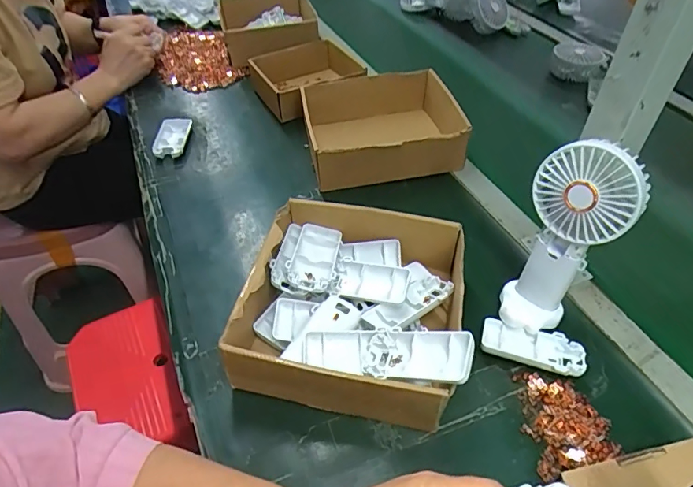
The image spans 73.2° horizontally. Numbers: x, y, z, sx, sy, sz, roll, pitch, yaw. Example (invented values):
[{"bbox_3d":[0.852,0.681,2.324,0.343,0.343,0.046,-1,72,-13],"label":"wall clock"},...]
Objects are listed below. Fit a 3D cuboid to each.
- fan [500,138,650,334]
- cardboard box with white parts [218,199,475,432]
[{"bbox_3d":[0.203,0.001,0.434,0.085,0.183,0.088,22,51,21],"label":"fan"},{"bbox_3d":[0.012,0.058,0.465,0.205,0.075,0.201,8,47,10],"label":"cardboard box with white parts"}]

